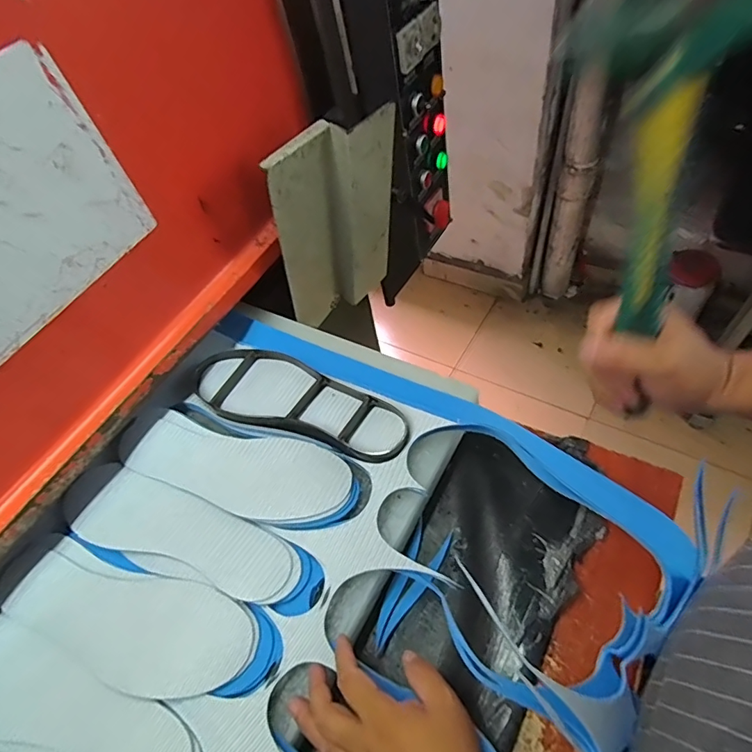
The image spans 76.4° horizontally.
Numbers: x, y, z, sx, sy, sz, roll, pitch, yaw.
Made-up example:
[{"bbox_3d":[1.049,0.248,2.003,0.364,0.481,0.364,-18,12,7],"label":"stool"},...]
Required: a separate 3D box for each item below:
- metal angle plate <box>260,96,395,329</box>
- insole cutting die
[{"bbox_3d":[-0.043,-0.187,0.625,0.045,0.278,0.177,36,67,26],"label":"metal angle plate"},{"bbox_3d":[-0.092,0.022,0.540,0.275,0.019,0.094,16,59,16],"label":"insole cutting die"}]

